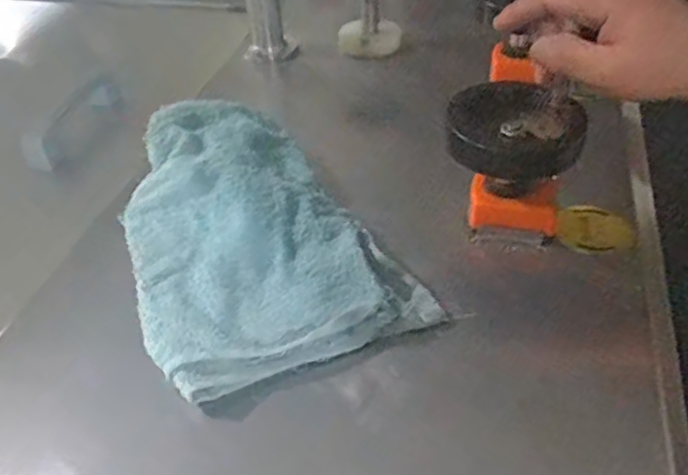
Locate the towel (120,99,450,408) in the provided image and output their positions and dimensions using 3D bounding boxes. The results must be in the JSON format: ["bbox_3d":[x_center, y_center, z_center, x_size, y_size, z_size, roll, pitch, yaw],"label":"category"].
[{"bbox_3d":[-0.083,-0.014,0.511,0.185,0.068,0.307,-20,43,-18],"label":"towel"}]

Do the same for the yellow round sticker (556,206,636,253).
[{"bbox_3d":[0.198,-0.006,0.507,0.066,0.005,0.048,12,49,-4],"label":"yellow round sticker"}]

